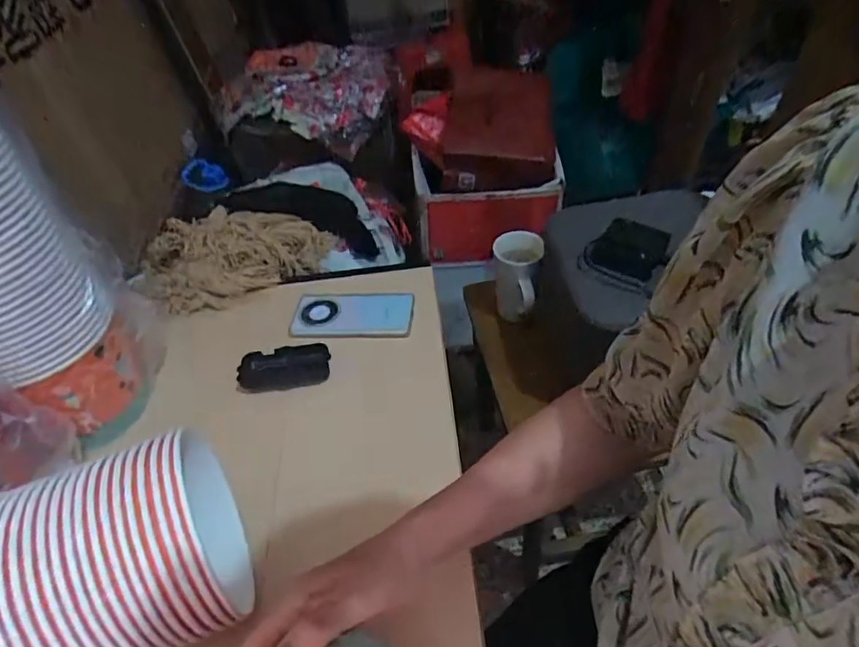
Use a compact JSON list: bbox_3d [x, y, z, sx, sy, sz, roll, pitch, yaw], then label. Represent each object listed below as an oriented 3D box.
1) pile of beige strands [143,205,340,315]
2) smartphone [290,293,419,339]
[{"bbox_3d":[-0.294,-0.104,0.830,0.300,0.095,0.162,-17,46,-10],"label":"pile of beige strands"},{"bbox_3d":[-0.108,-0.017,0.737,0.166,0.013,0.083,1,45,8],"label":"smartphone"}]

